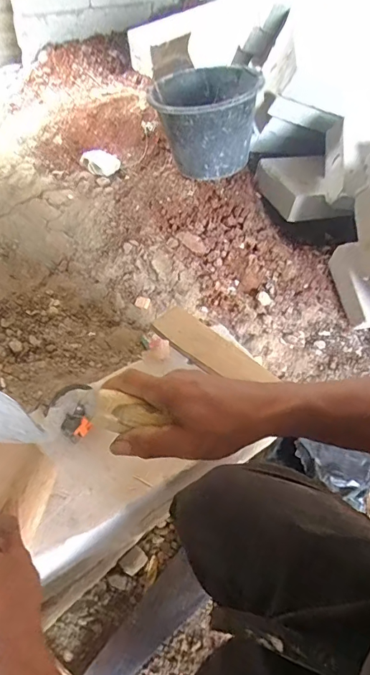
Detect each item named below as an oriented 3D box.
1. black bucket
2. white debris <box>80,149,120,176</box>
[{"bbox_3d":[0.049,-0.549,1.099,0.249,0.196,0.248,2,51,-2],"label":"black bucket"},{"bbox_3d":[-0.254,-0.522,1.293,0.120,0.048,0.078,28,54,18],"label":"white debris"}]

